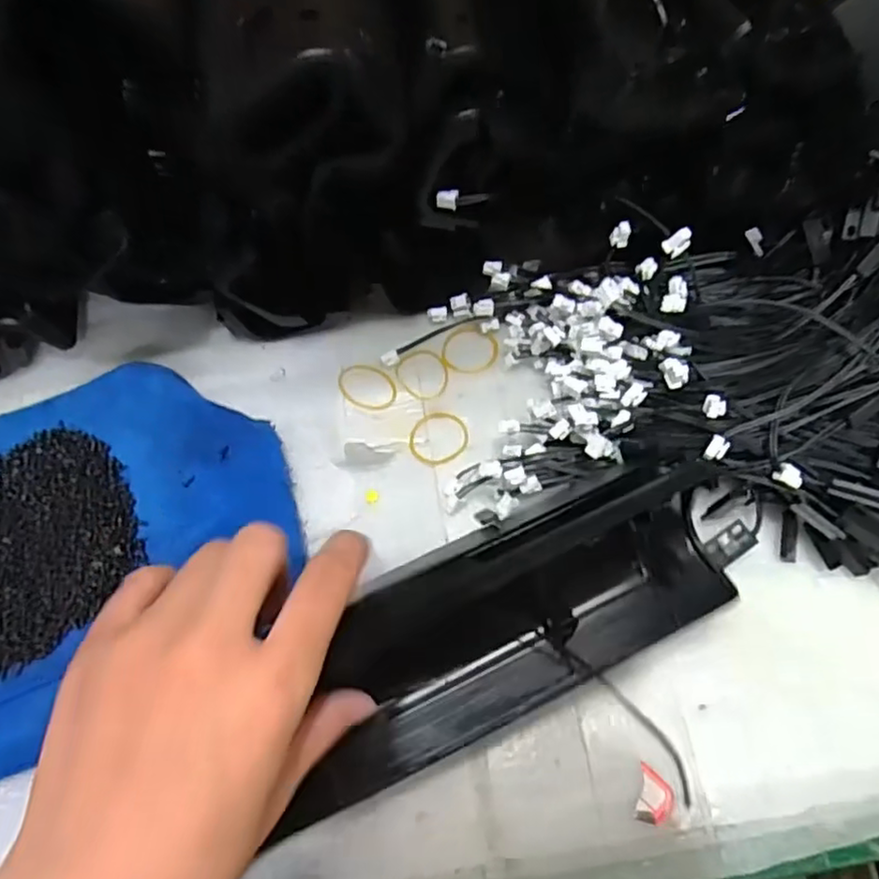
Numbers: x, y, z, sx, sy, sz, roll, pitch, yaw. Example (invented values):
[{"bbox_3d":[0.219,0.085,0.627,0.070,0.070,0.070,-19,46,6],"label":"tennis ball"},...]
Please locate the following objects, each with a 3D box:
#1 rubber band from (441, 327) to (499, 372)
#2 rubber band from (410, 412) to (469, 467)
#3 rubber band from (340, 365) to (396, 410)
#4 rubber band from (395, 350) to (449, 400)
[{"bbox_3d":[0.017,-0.049,0.367,0.029,0.004,0.029,-1,64,2],"label":"rubber band"},{"bbox_3d":[0.000,-0.001,0.345,0.031,0.004,0.029,-3,64,1],"label":"rubber band"},{"bbox_3d":[-0.039,-0.029,0.360,0.036,0.004,0.024,33,70,17],"label":"rubber band"},{"bbox_3d":[-0.009,-0.036,0.362,0.027,0.004,0.032,-25,65,-9],"label":"rubber band"}]

